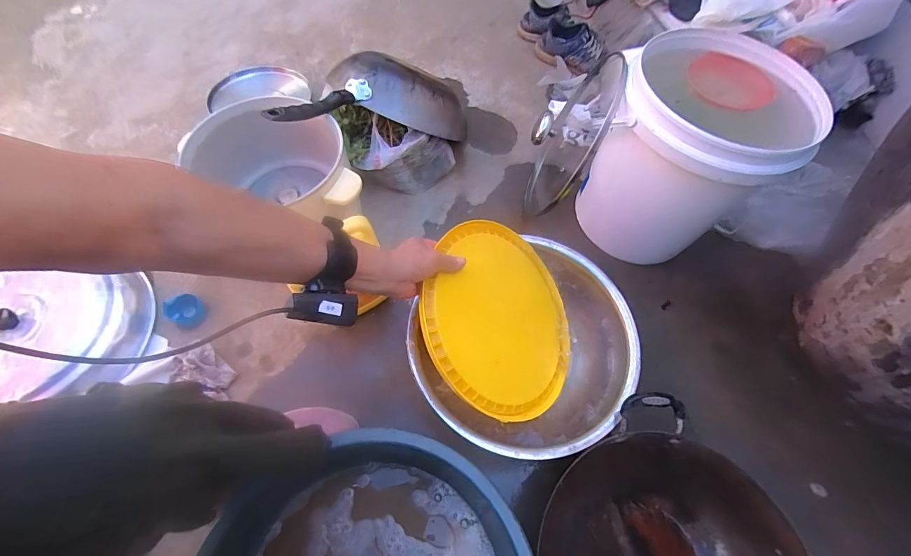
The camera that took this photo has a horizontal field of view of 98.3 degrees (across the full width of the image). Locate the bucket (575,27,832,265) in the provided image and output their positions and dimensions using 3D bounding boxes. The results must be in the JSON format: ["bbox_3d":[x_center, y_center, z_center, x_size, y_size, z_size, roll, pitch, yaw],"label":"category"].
[{"bbox_3d":[0.406,-0.213,0.732,0.270,0.315,0.270,1,62,-2],"label":"bucket"}]

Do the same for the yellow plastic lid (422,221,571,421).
[{"bbox_3d":[0.072,0.058,0.613,0.275,0.024,0.289,39,52,-20],"label":"yellow plastic lid"}]

